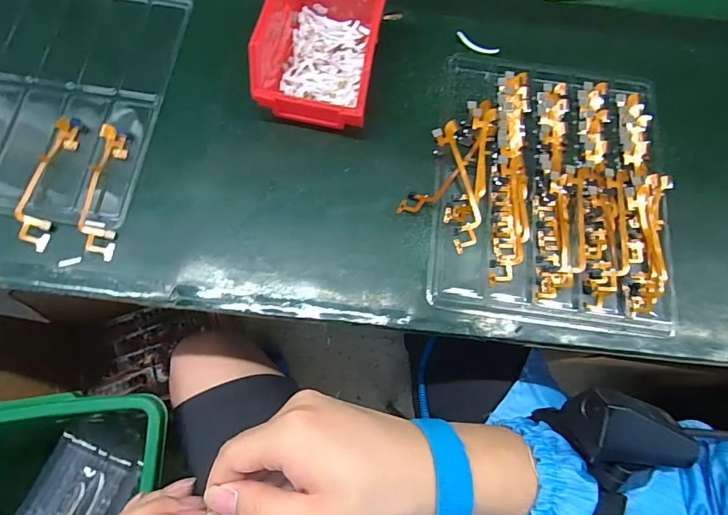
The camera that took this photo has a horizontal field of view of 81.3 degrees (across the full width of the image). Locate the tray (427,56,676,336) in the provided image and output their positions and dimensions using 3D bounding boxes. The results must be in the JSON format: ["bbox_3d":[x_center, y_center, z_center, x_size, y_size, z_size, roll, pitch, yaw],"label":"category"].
[{"bbox_3d":[0.183,-0.074,0.409,0.220,0.013,0.270,8,69,0],"label":"tray"}]

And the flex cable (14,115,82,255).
[{"bbox_3d":[-0.286,-0.070,0.381,0.031,0.010,0.131,3,69,-2],"label":"flex cable"}]

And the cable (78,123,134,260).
[{"bbox_3d":[-0.234,-0.062,0.383,0.030,0.007,0.131,0,69,-3],"label":"cable"}]

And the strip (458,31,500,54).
[{"bbox_3d":[0.122,-0.230,0.460,0.049,0.005,0.013,29,71,8],"label":"strip"}]

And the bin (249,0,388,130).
[{"bbox_3d":[-0.039,-0.205,0.410,0.102,0.076,0.142,12,69,2],"label":"bin"}]

